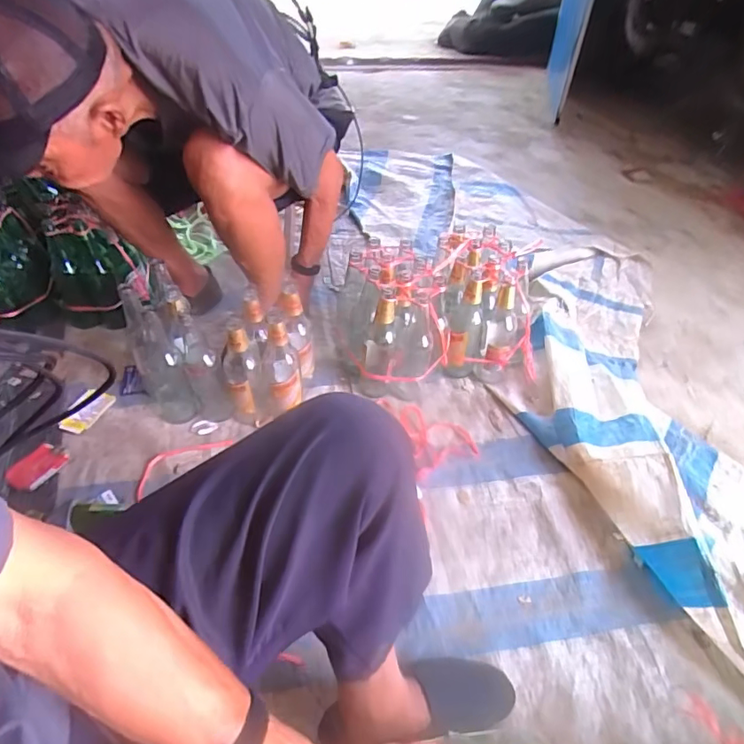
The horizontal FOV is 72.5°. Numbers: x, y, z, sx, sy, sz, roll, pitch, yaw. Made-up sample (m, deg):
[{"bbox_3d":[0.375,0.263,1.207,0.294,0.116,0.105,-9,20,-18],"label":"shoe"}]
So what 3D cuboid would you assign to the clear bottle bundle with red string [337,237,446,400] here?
[{"bbox_3d":[0.045,-0.110,1.071,0.202,0.242,0.232,-11,46,-12],"label":"clear bottle bundle with red string"}]

